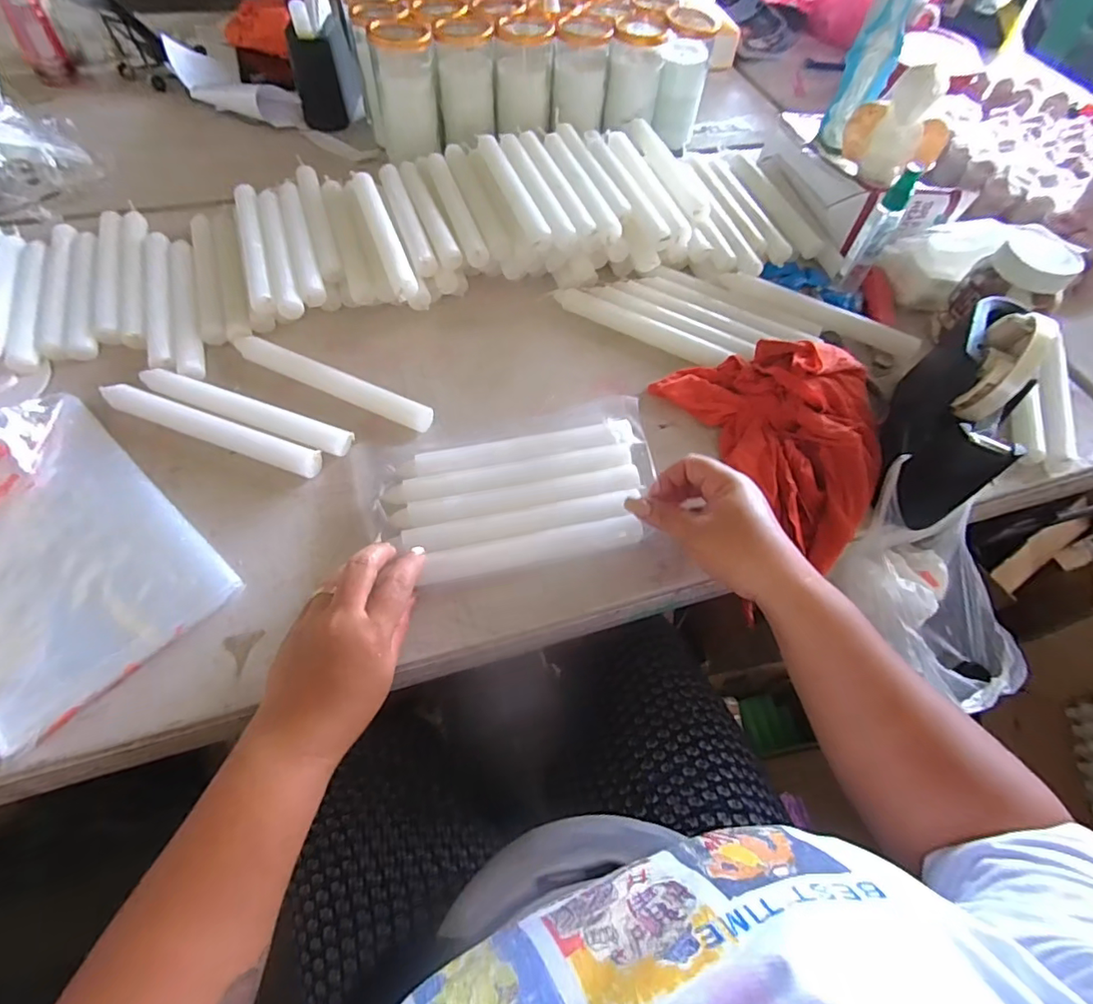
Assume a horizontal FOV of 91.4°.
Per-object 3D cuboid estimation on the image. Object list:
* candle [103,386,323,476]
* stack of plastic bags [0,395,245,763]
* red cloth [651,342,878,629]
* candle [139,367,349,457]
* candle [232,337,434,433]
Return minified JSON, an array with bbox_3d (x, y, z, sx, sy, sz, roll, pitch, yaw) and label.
[{"bbox_3d":[-0.284,-0.064,0.443,0.206,0.016,0.023,20,61,8],"label":"candle"},{"bbox_3d":[-0.362,0.029,0.382,0.251,0.016,0.154,39,66,17],"label":"stack of plastic bags"},{"bbox_3d":[0.209,-0.044,0.441,0.169,0.052,0.193,-9,62,-8],"label":"red cloth"},{"bbox_3d":[-0.259,-0.078,0.452,0.196,0.016,0.025,19,61,7],"label":"candle"},{"bbox_3d":[-0.195,-0.109,0.476,0.203,0.019,0.023,24,62,10],"label":"candle"}]

